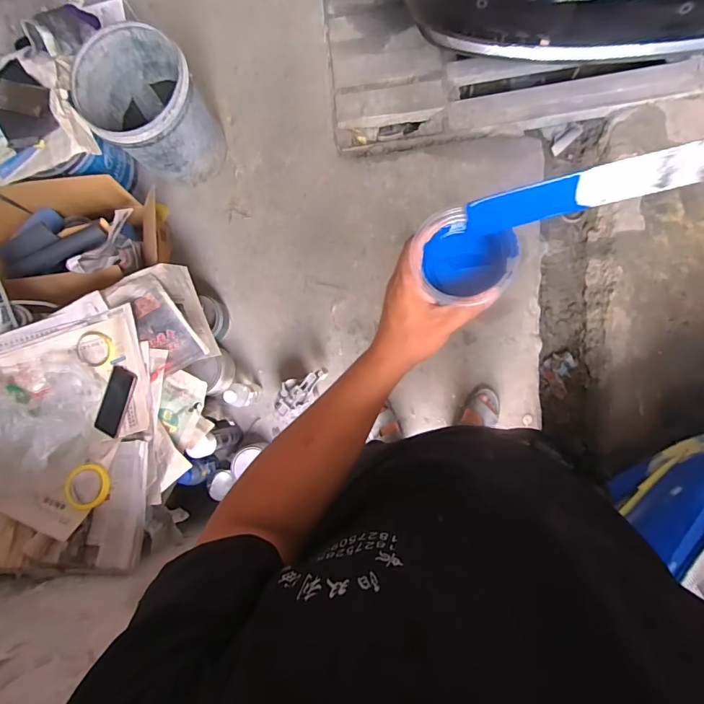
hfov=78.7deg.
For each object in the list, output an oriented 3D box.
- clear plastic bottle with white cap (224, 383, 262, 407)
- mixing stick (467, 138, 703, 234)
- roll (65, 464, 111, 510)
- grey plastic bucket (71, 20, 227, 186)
[{"bbox_3d":[-0.321,0.125,1.257,0.063,0.219,0.068,-2,86,6],"label":"clear plastic bottle with white cap"},{"bbox_3d":[0.249,-0.130,0.280,0.334,0.032,0.007,-10,45,20],"label":"mixing stick"},{"bbox_3d":[-0.607,0.310,0.985,0.100,0.026,0.097,0,86,6],"label":"roll"},{"bbox_3d":[-0.571,-0.692,1.272,0.287,0.318,0.317,-37,83,3],"label":"grey plastic bucket"}]

